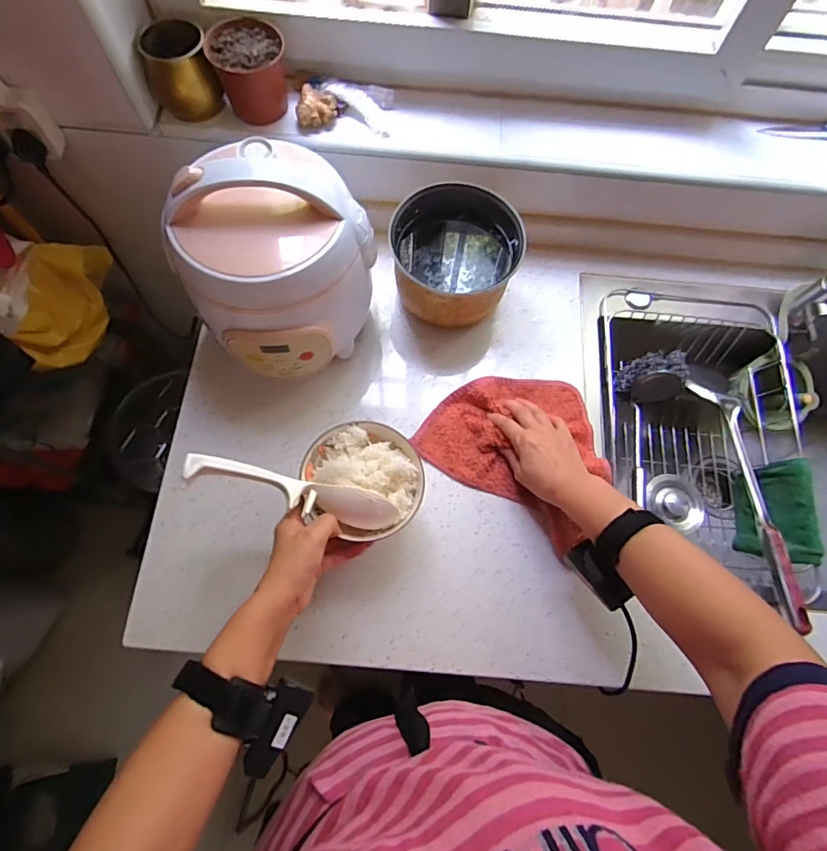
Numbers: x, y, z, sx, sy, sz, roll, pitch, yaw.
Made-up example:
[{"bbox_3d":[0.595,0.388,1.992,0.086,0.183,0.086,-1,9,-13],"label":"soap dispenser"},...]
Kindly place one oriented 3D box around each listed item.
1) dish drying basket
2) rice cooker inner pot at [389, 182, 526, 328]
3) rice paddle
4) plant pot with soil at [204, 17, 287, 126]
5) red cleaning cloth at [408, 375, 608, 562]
[{"bbox_3d":[0.408,0.016,0.684,0.307,0.101,0.430,5,70,0],"label":"dish drying basket"},{"bbox_3d":[0.049,-0.215,0.636,0.157,0.129,0.155,1,70,-2],"label":"rice cooker inner pot"},{"bbox_3d":[-0.111,0.064,0.463,0.201,0.040,0.030,19,70,-16],"label":"rice paddle"},{"bbox_3d":[-0.199,-0.434,0.589,0.083,0.068,0.086,1,70,-2],"label":"plant pot with soil"},{"bbox_3d":[0.149,0.014,0.602,0.236,0.041,0.186,34,73,10],"label":"red cleaning cloth"}]

